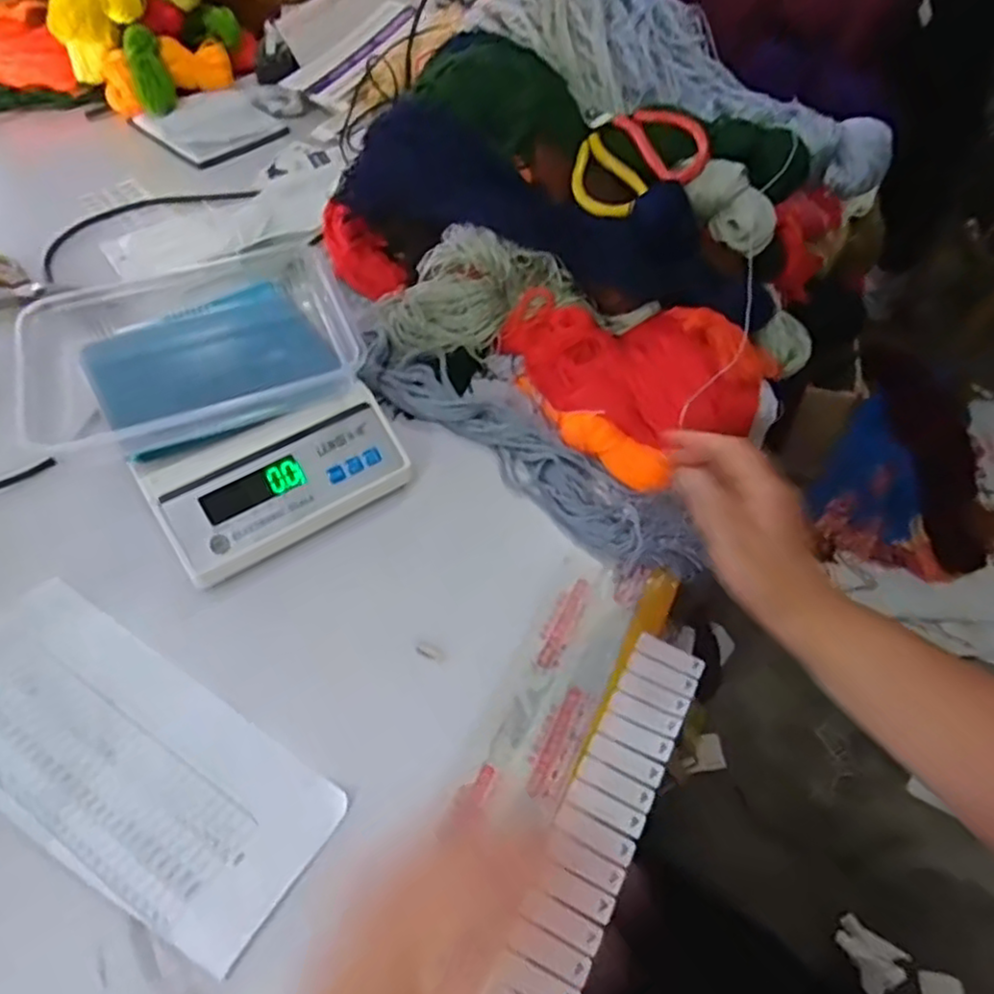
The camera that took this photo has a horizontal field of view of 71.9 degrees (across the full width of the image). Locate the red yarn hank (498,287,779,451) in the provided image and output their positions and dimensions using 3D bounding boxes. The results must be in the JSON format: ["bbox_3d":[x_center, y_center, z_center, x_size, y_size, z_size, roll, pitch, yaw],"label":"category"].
[{"bbox_3d":[0.112,-0.109,0.597,0.231,0.065,0.112,19,89,24],"label":"red yarn hank"}]

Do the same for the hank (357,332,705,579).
[{"bbox_3d":[0.022,-0.049,0.605,0.356,0.032,0.090,36,60,23],"label":"hank"}]

